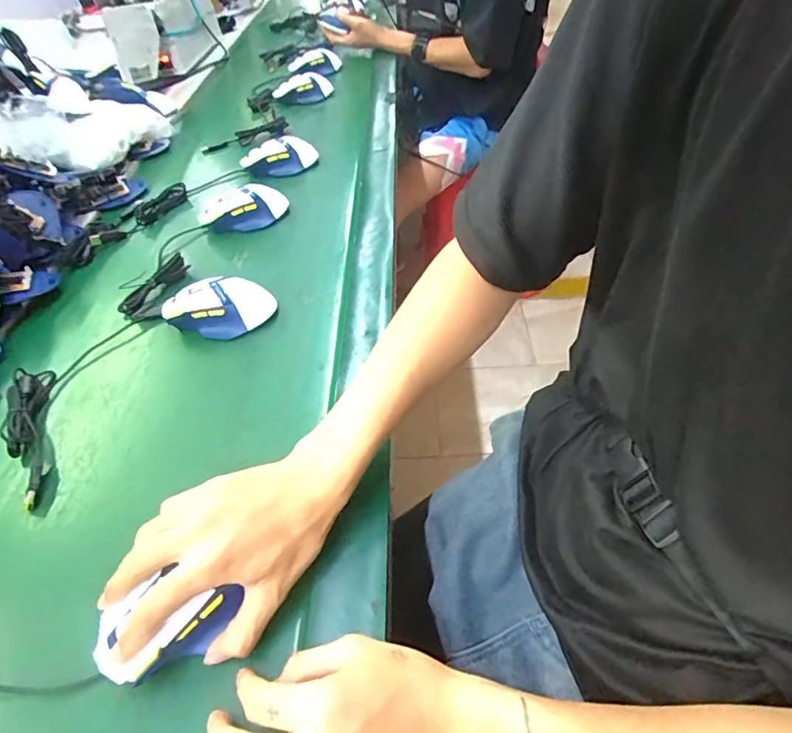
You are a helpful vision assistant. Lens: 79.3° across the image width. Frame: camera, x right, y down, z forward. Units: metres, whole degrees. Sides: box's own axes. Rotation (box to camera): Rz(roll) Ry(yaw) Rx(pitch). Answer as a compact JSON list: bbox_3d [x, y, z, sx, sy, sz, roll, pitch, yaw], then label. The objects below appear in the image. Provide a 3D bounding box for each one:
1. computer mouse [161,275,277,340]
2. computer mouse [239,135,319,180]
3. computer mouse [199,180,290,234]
[{"bbox_3d":[-0.199,-0.067,0.524,0.120,0.040,0.063,-1,49,7],"label":"computer mouse"},{"bbox_3d":[-0.187,-0.337,0.767,0.121,0.039,0.060,-20,50,-9],"label":"computer mouse"},{"bbox_3d":[-0.211,-0.220,0.663,0.122,0.043,0.059,-17,49,-7],"label":"computer mouse"}]

